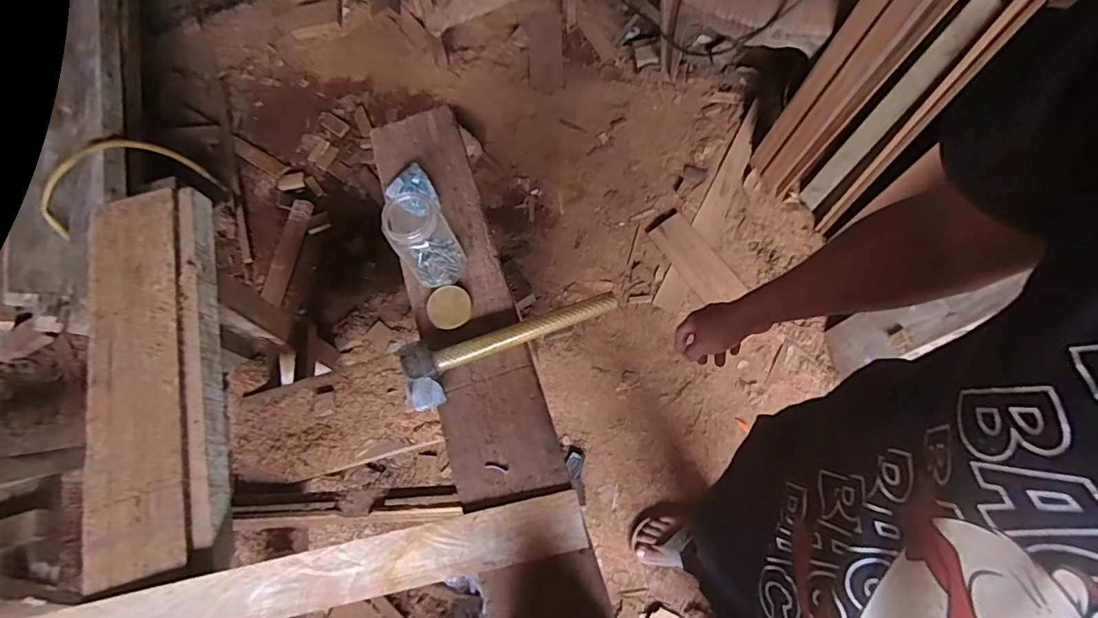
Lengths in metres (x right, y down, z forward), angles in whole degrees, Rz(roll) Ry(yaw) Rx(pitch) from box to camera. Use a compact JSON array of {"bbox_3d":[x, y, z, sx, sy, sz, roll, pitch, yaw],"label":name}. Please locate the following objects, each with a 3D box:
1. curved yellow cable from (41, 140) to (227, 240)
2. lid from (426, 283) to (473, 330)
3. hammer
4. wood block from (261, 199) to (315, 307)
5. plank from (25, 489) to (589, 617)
[{"bbox_3d":[-1.041,-0.345,1.373,0.068,0.199,0.452,17,33,24],"label":"curved yellow cable"},{"bbox_3d":[-0.141,-0.004,0.749,0.062,0.008,0.062,-2,68,4],"label":"lid"},{"bbox_3d":[-0.048,0.042,0.713,0.305,0.038,0.075,-22,67,-4],"label":"hammer"},{"bbox_3d":[-0.772,-0.173,1.575,0.063,0.019,0.319,17,77,-17],"label":"wood block"},{"bbox_3d":[-0.316,0.335,0.643,0.722,0.009,0.069,-13,71,-1],"label":"plank"}]

